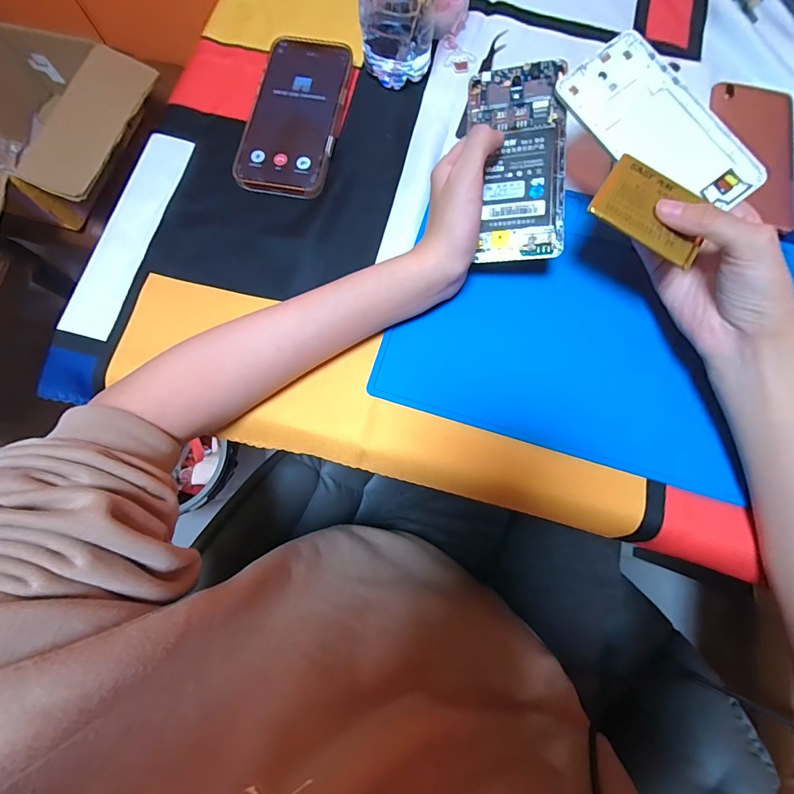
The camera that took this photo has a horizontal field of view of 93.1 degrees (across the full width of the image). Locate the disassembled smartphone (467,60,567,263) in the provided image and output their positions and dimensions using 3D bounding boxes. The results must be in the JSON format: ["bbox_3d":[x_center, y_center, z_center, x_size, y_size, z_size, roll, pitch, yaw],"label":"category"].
[{"bbox_3d":[0.089,-0.174,0.281,0.067,0.004,0.140,1,92,15],"label":"disassembled smartphone"}]

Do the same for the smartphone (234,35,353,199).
[{"bbox_3d":[-0.094,-0.264,0.353,0.080,0.017,0.166,10,77,4],"label":"smartphone"}]

